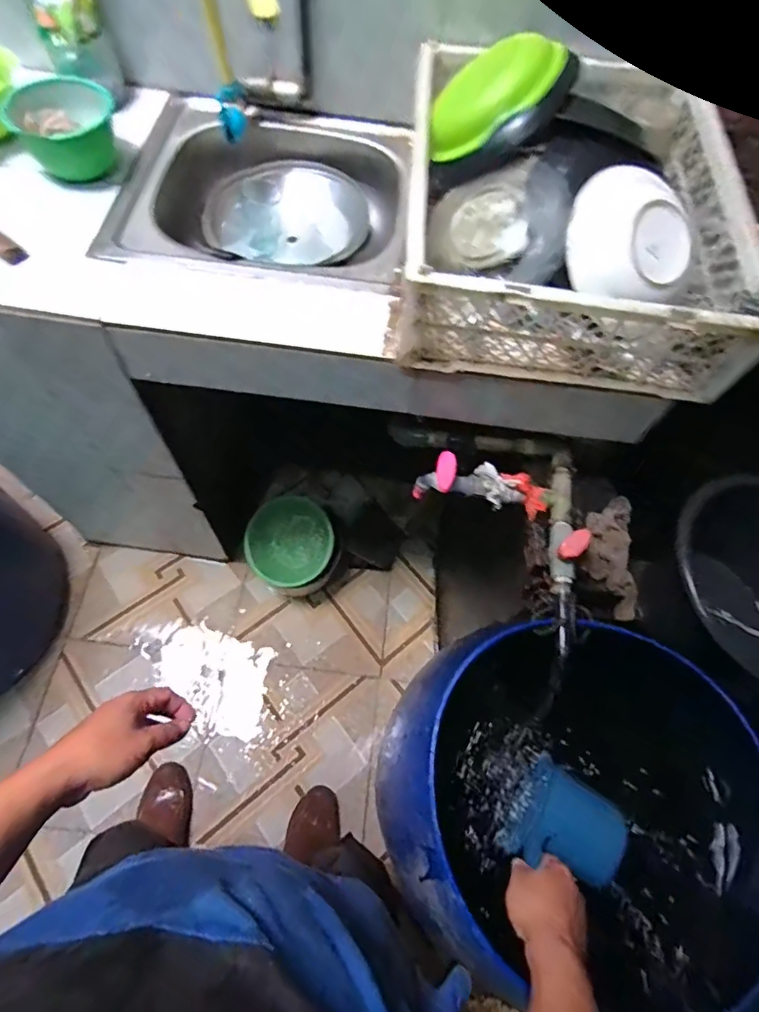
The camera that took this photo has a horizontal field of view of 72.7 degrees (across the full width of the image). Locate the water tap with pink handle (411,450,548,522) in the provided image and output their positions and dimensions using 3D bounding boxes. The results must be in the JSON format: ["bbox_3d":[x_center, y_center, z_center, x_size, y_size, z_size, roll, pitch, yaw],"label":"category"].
[{"bbox_3d":[0.148,-0.030,0.759,0.190,0.059,0.067,13,65,8],"label":"water tap with pink handle"}]

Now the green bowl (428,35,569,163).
[{"bbox_3d":[0.148,-0.523,0.668,0.170,0.060,0.126,-20,73,28],"label":"green bowl"}]

